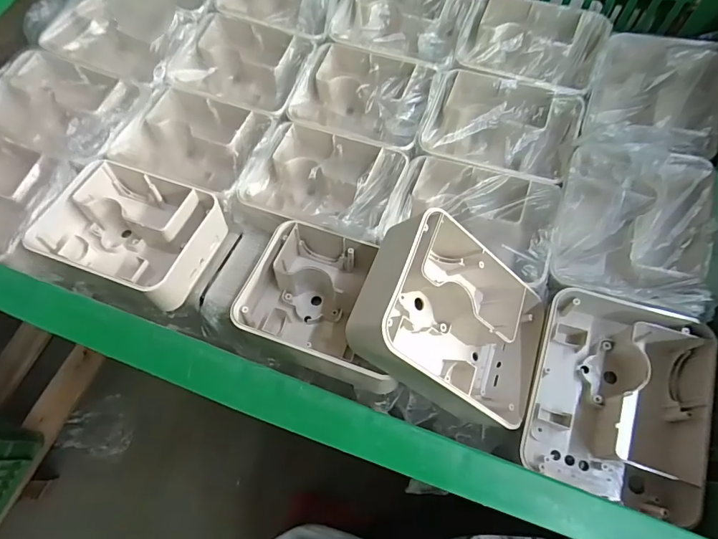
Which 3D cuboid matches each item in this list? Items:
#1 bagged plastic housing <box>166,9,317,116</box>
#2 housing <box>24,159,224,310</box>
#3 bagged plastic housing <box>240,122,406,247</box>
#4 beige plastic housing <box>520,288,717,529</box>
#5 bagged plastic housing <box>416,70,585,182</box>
[{"bbox_3d":[-0.114,-0.201,0.434,0.126,0.041,0.098,19,68,11],"label":"bagged plastic housing"},{"bbox_3d":[-0.187,-0.034,0.363,0.125,0.046,0.100,20,68,11],"label":"housing"},{"bbox_3d":[-0.026,-0.074,0.375,0.127,0.048,0.097,23,69,12],"label":"bagged plastic housing"},{"bbox_3d":[0.165,0.084,0.289,0.100,0.057,0.133,21,68,11],"label":"beige plastic housing"},{"bbox_3d":[0.124,-0.124,0.388,0.127,0.041,0.091,20,68,11],"label":"bagged plastic housing"}]

